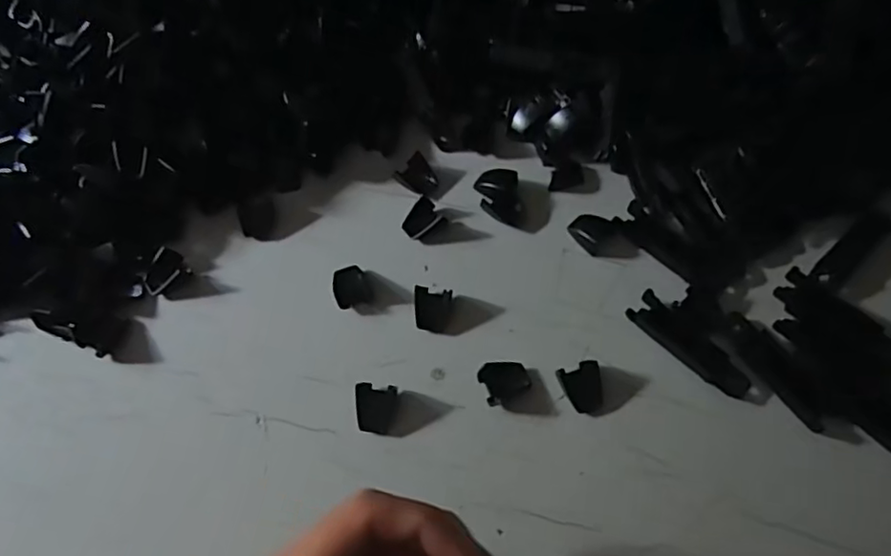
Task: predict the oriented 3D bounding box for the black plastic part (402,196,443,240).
[{"bbox_3d":[-0.013,-0.033,0.346,0.022,0.008,0.015,-39,69,-15],"label":"black plastic part"}]

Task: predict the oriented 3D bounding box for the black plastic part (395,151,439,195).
[{"bbox_3d":[-0.015,-0.059,0.359,0.021,0.010,0.016,35,71,17],"label":"black plastic part"}]

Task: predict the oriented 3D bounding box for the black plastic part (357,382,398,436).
[{"bbox_3d":[-0.034,0.062,0.299,0.018,0.009,0.023,7,65,5],"label":"black plastic part"}]

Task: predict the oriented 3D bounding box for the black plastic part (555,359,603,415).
[{"bbox_3d":[0.066,0.052,0.300,0.018,0.010,0.023,-17,65,-6],"label":"black plastic part"}]

